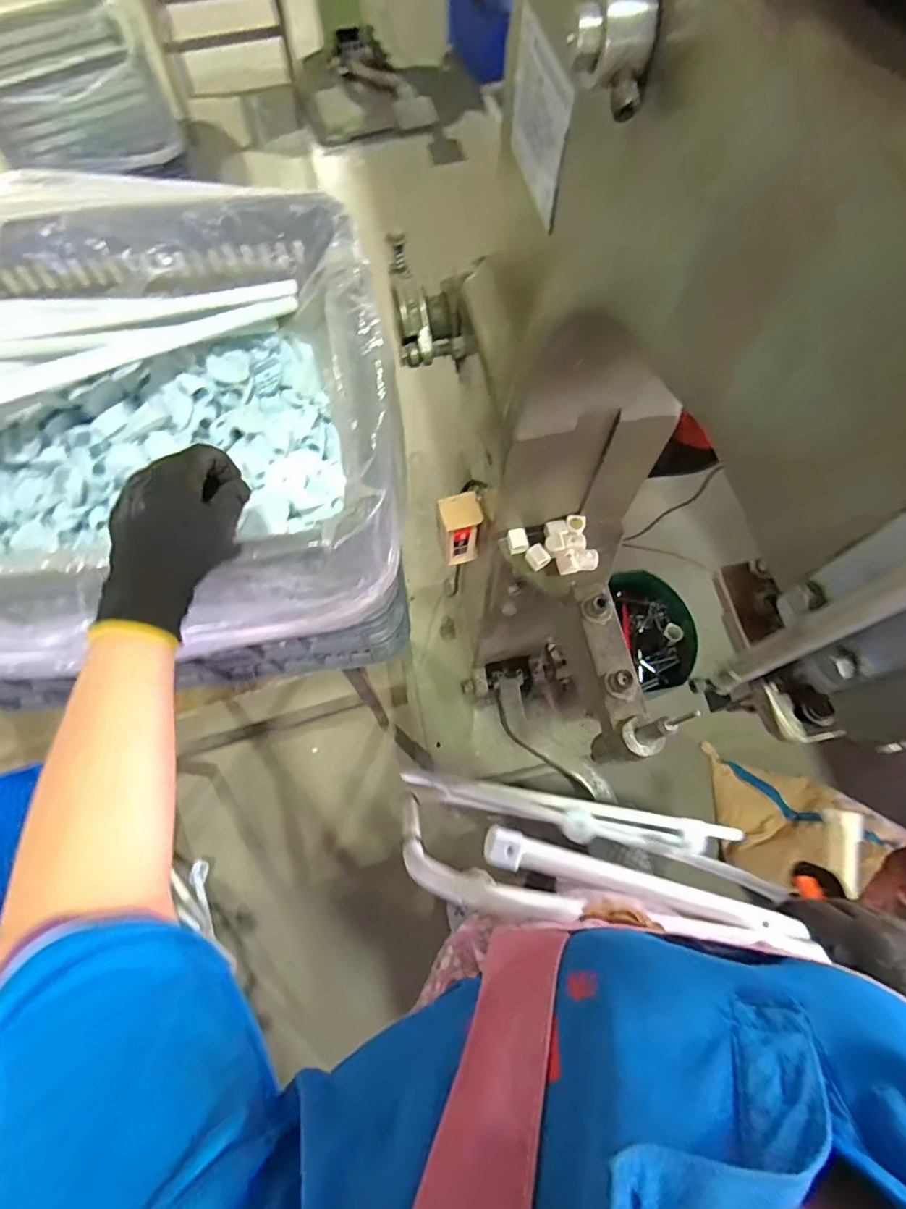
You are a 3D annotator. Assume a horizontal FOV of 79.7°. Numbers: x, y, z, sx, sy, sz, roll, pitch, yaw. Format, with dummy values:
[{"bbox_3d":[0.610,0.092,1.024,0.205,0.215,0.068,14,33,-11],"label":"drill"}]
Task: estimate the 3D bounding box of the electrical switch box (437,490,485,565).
[{"bbox_3d":[0.008,-0.094,0.695,0.053,0.110,0.046,-10,69,-5],"label":"electrical switch box"}]

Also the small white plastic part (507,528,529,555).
[{"bbox_3d":[0.074,-0.072,0.617,0.022,0.014,0.028,-9,69,-4],"label":"small white plastic part"}]

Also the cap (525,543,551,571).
[{"bbox_3d":[0.096,-0.053,0.608,0.022,0.016,0.026,-33,73,-12],"label":"cap"}]

